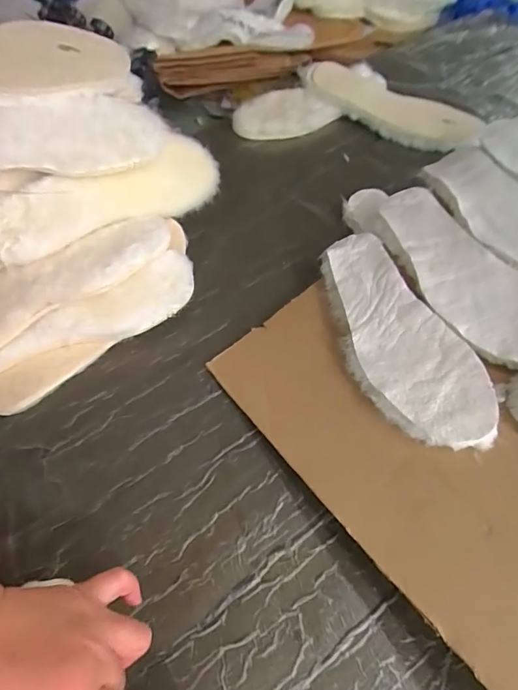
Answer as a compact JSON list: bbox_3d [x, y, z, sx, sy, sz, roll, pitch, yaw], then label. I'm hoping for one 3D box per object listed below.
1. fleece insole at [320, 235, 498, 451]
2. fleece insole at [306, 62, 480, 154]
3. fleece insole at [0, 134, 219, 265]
[{"bbox_3d":[0.127,-0.014,0.428,0.097,0.012,0.260,-24,53,1],"label":"fleece insole"},{"bbox_3d":[0.198,-0.367,0.673,0.280,0.029,0.083,28,76,9],"label":"fleece insole"},{"bbox_3d":[-0.156,-0.159,0.475,0.270,0.087,0.045,-32,22,-17],"label":"fleece insole"}]

